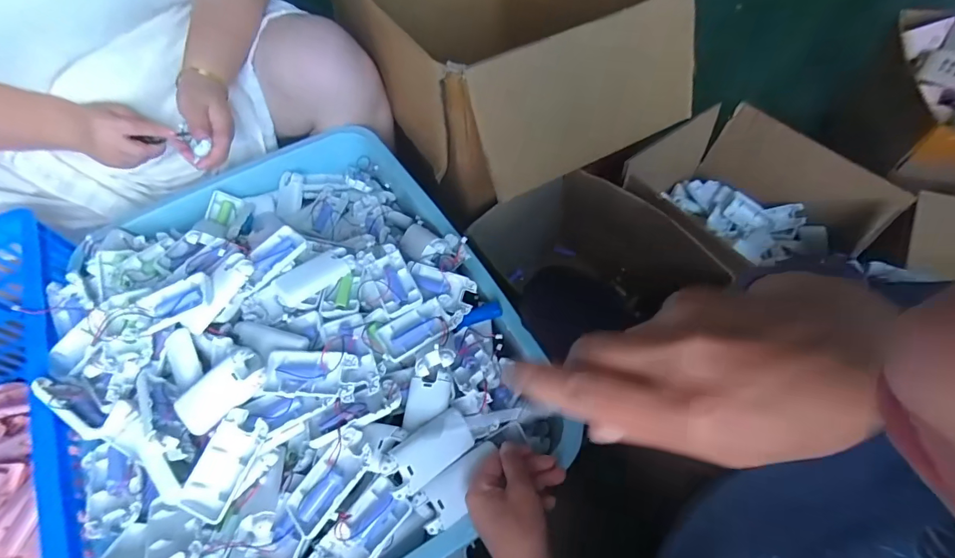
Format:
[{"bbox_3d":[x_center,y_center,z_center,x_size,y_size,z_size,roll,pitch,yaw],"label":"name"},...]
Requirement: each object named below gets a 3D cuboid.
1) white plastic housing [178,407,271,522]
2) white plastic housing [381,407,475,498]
[{"bbox_3d":[-0.234,0.171,0.408,0.043,0.019,0.094,22,77,14],"label":"white plastic housing"},{"bbox_3d":[-0.046,0.165,0.420,0.095,0.017,0.042,-27,60,-40],"label":"white plastic housing"}]

